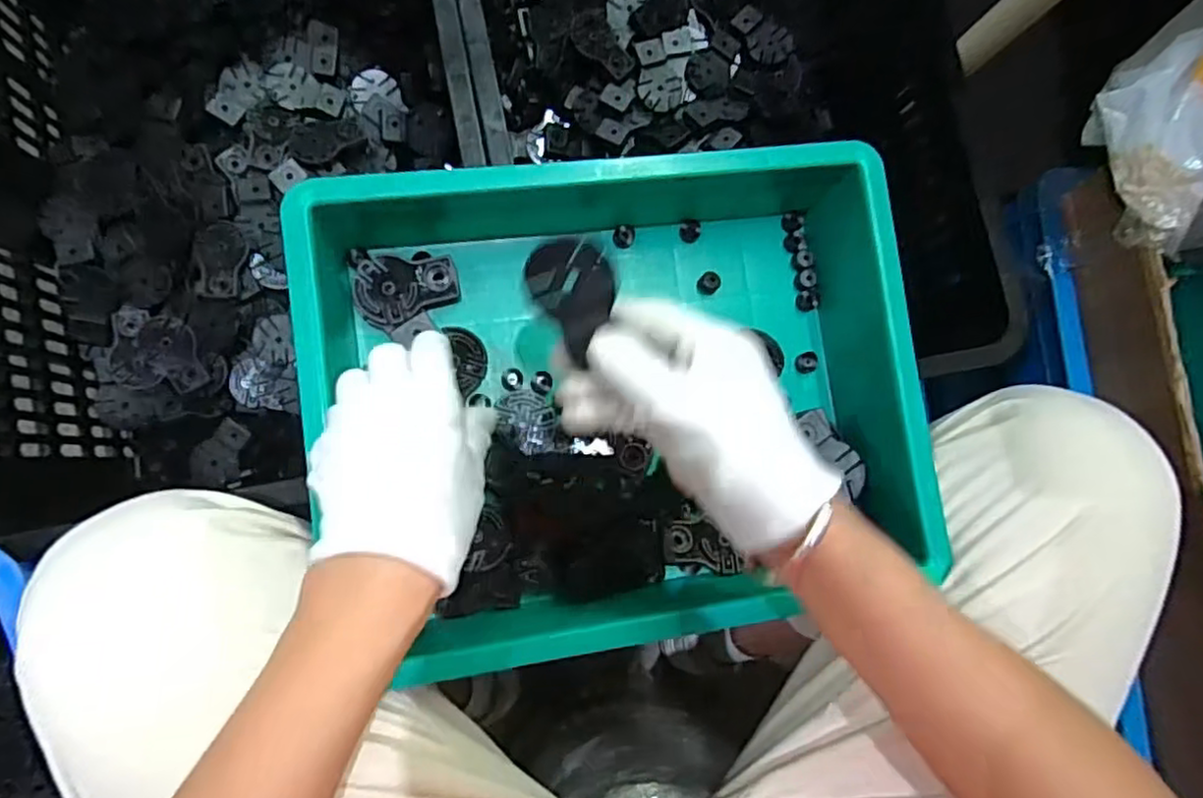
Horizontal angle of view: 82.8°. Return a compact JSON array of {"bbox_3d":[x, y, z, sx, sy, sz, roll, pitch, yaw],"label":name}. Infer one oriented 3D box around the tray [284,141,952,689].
[{"bbox_3d":[0.011,-0.002,0.410,0.333,0.080,0.269,-7,86,-9],"label":"tray"}]

